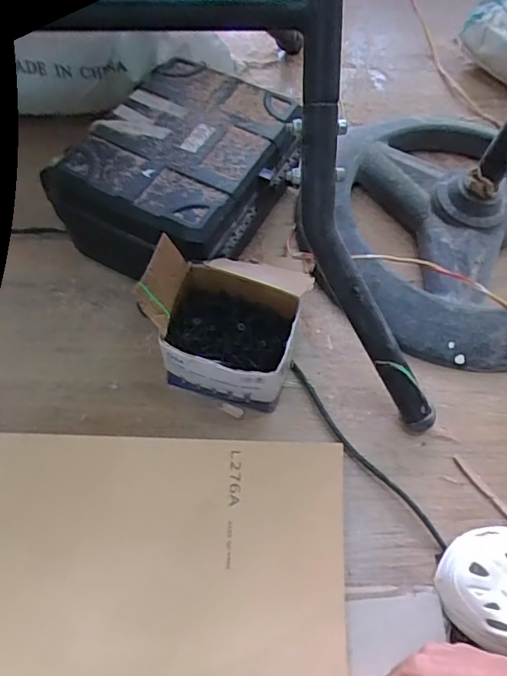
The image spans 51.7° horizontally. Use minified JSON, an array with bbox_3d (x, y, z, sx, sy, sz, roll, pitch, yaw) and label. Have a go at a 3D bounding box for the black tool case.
[{"bbox_3d":[-0.089,-0.197,0.629,0.212,0.119,0.249,26,62,10],"label":"black tool case"}]

